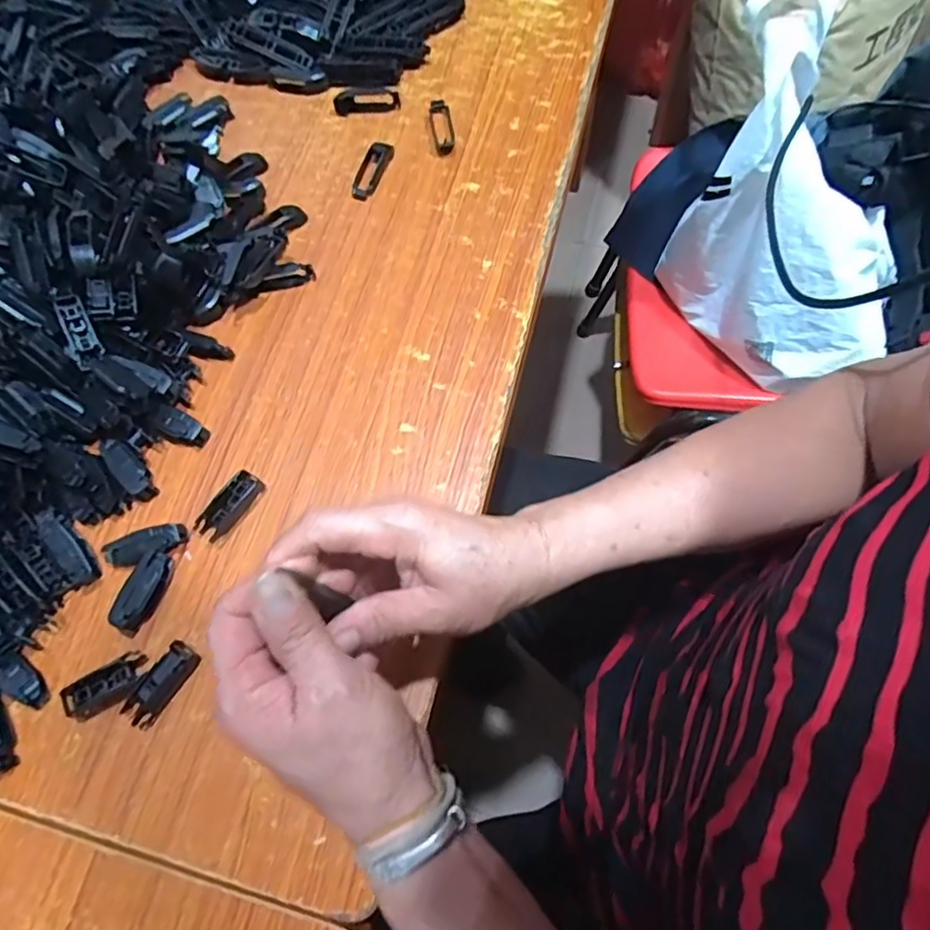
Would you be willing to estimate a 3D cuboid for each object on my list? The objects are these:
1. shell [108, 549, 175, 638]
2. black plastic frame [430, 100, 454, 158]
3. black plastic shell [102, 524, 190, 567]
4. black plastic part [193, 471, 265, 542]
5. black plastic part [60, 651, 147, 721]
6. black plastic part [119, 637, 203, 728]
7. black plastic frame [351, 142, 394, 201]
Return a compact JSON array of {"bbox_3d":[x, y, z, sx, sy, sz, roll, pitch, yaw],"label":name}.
[{"bbox_3d":[-0.201,0.079,0.376,0.017,0.018,0.051,15,70,9],"label":"shell"},{"bbox_3d":[-0.019,-0.282,0.506,0.017,0.005,0.059,-8,69,0],"label":"black plastic frame"},{"bbox_3d":[-0.204,0.051,0.387,0.049,0.018,0.016,-16,69,-3],"label":"black plastic shell"},{"bbox_3d":[-0.153,0.027,0.396,0.017,0.014,0.048,31,74,14],"label":"black plastic part"},{"bbox_3d":[-0.212,0.131,0.359,0.048,0.014,0.019,-30,70,-8],"label":"black plastic part"},{"bbox_3d":[-0.178,0.129,0.356,0.020,0.014,0.049,33,74,15],"label":"black plastic part"},{"bbox_3d":[-0.076,-0.242,0.494,0.022,0.009,0.058,17,71,10],"label":"black plastic frame"}]

